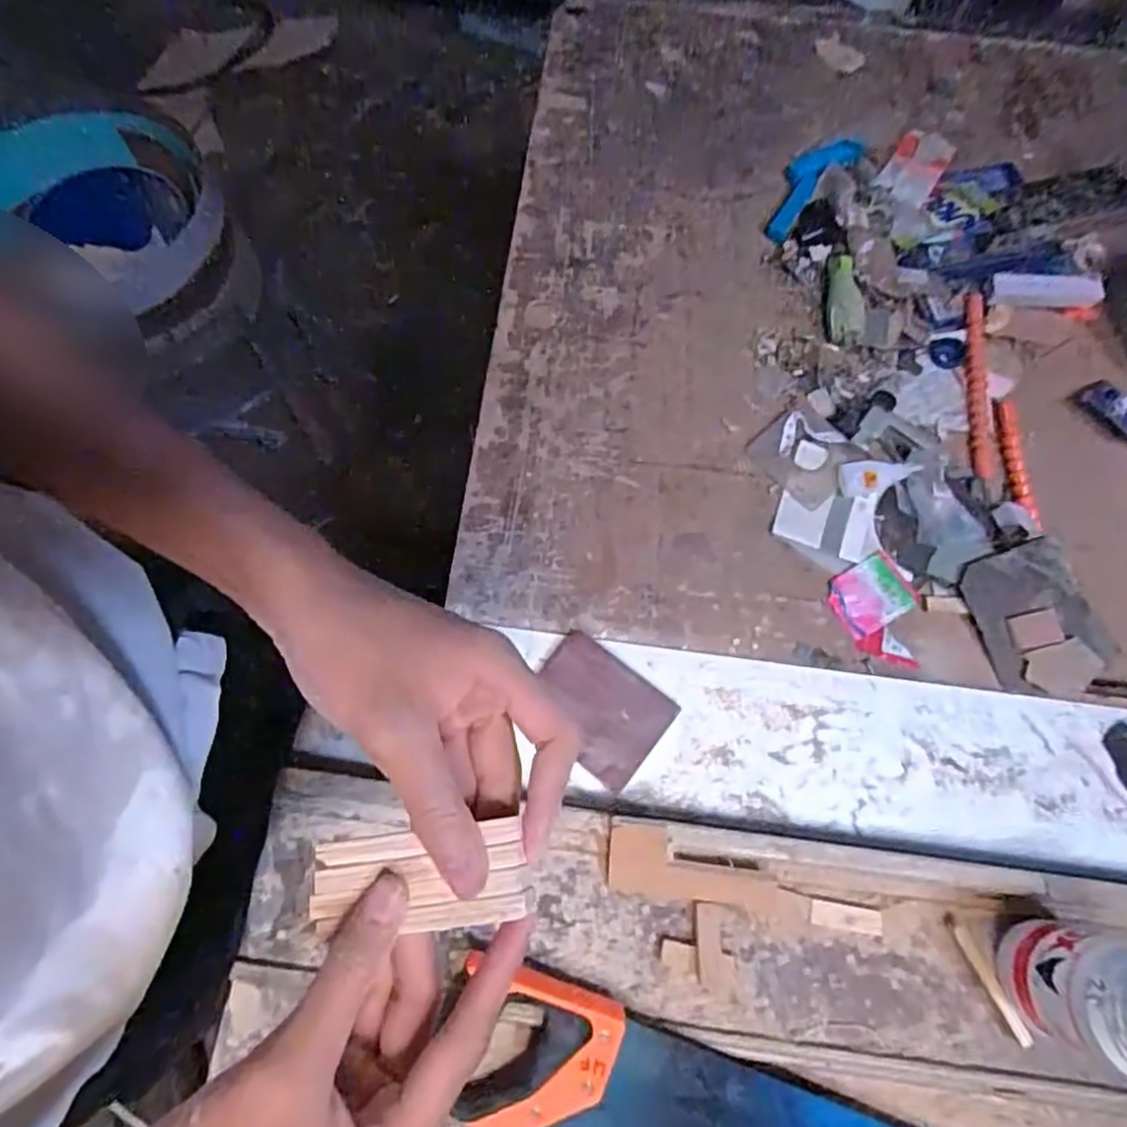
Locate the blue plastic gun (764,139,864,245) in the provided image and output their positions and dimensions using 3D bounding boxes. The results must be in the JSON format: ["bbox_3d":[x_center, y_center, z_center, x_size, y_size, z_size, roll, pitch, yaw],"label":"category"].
[{"bbox_3d":[0.271,-0.426,0.764,0.054,0.018,0.162,40,77,12],"label":"blue plastic gun"}]

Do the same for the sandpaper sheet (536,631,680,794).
[{"bbox_3d":[0.027,0.123,0.586,0.114,0.012,0.087,37,83,8],"label":"sandpaper sheet"}]

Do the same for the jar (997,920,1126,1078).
[{"bbox_3d":[0.364,0.294,0.464,0.068,0.129,0.072,0,72,1],"label":"jar"}]

